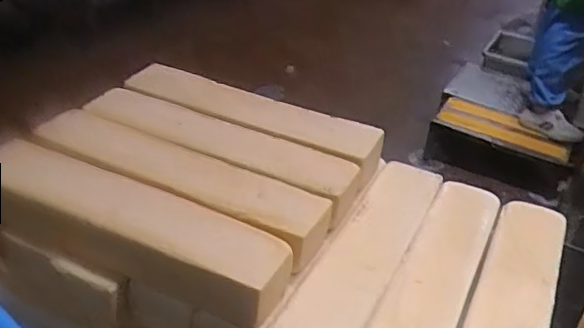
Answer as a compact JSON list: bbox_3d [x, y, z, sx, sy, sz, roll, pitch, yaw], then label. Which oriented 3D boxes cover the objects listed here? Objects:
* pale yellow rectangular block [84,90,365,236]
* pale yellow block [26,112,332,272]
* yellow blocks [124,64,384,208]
[{"bbox_3d":[-0.094,-0.008,0.729,0.348,0.067,0.086,17,34,17],"label":"pale yellow rectangular block"},{"bbox_3d":[-0.137,0.030,0.667,0.358,0.069,0.094,17,34,16],"label":"pale yellow block"},{"bbox_3d":[-0.051,-0.056,0.788,0.339,0.062,0.089,19,35,19],"label":"yellow blocks"}]

